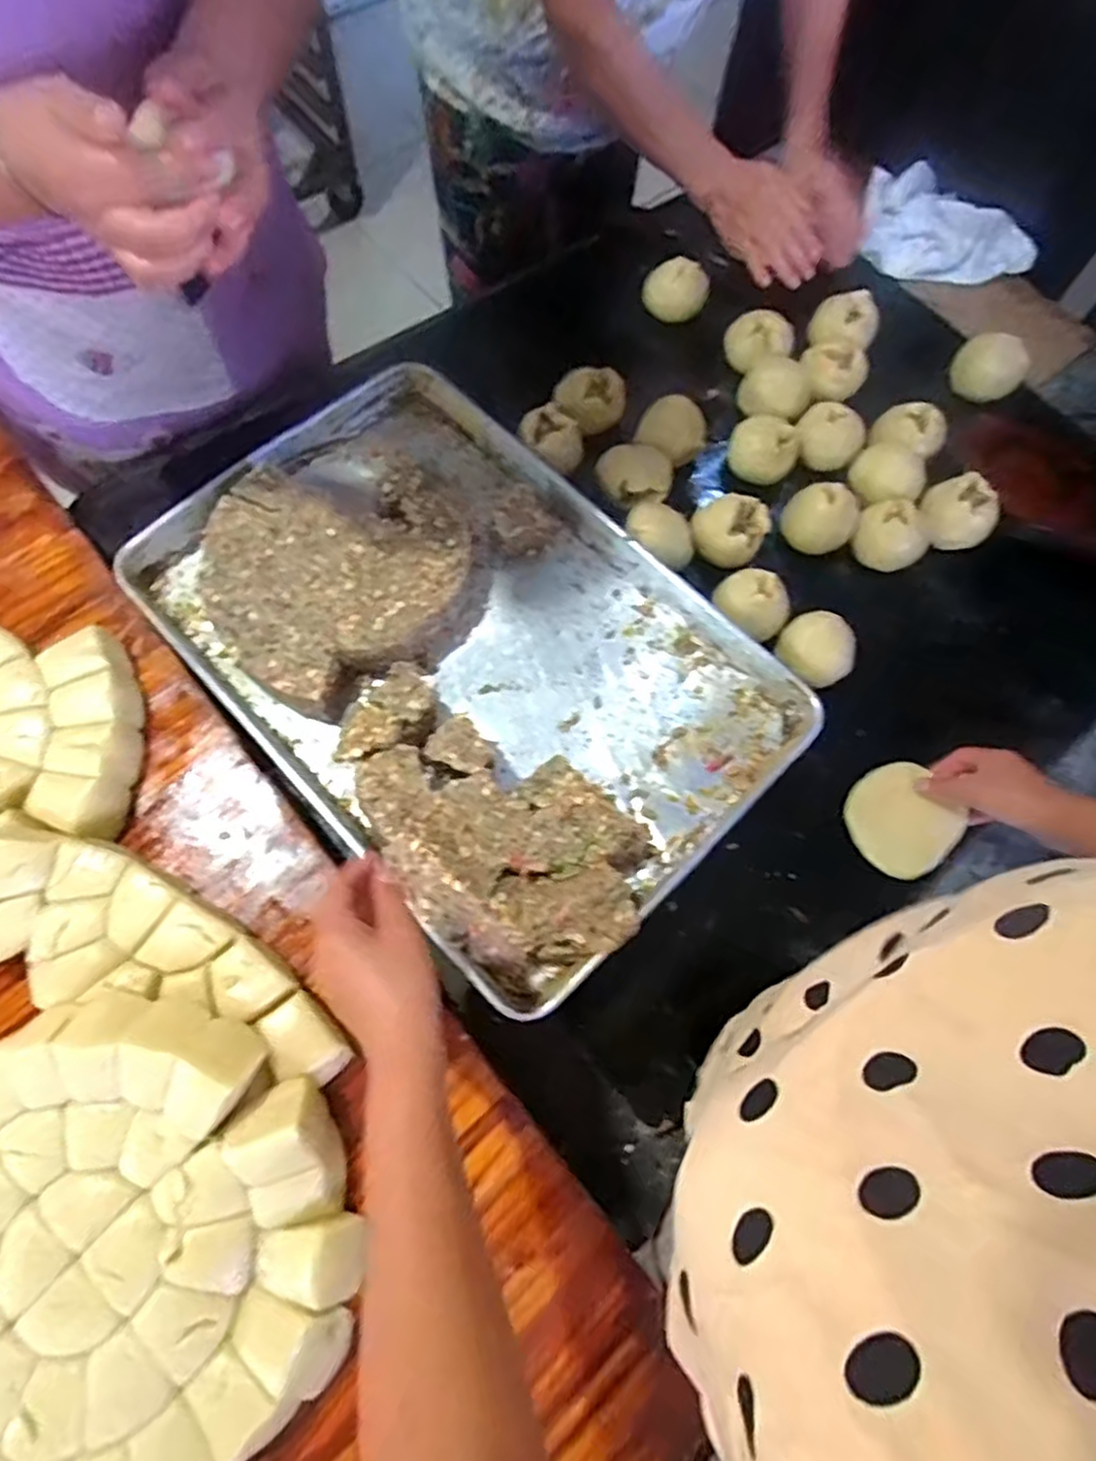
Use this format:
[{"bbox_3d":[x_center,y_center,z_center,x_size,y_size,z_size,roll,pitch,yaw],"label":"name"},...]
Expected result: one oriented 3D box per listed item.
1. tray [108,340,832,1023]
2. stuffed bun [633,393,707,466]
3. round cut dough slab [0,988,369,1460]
[{"bbox_3d":[-0.086,-0.088,0.706,0.403,0.069,0.611,-42,77,-16],"label":"tray"},{"bbox_3d":[0.139,-0.334,0.818,0.074,0.057,0.069,1,70,-3],"label":"stuffed bun"},{"bbox_3d":[-0.305,0.353,0.488,0.322,0.075,0.303,1,70,-2],"label":"round cut dough slab"}]

